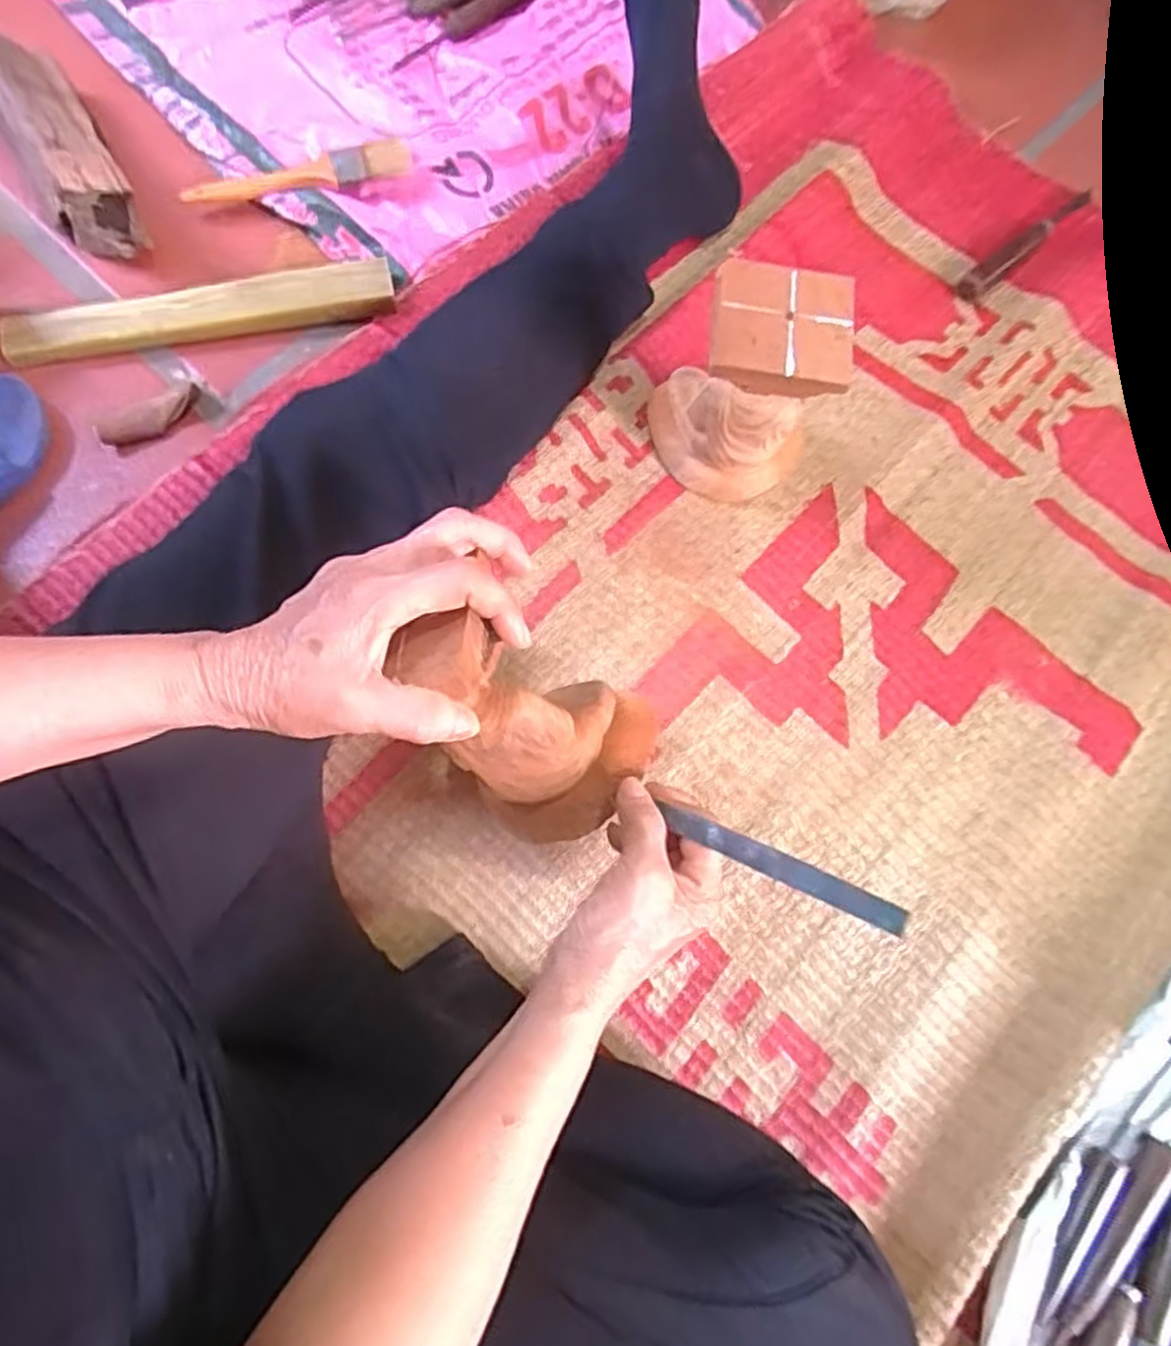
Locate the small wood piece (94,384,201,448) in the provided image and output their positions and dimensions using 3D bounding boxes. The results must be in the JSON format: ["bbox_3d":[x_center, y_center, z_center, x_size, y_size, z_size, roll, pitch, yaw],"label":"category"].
[{"bbox_3d":[-0.317,-0.189,0.574,0.078,0.006,0.031,-31,78,-9],"label":"small wood piece"}]

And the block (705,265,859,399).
[{"bbox_3d":[0.110,-0.191,0.439,0.079,0.018,0.070,7,74,-1],"label":"block"}]

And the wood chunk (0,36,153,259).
[{"bbox_3d":[-0.408,-0.401,0.604,0.072,0.063,0.193,-34,78,-10],"label":"wood chunk"}]

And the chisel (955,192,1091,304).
[{"bbox_3d":[0.374,-0.363,0.661,0.158,0.018,0.019,-38,79,-10],"label":"chisel"}]

